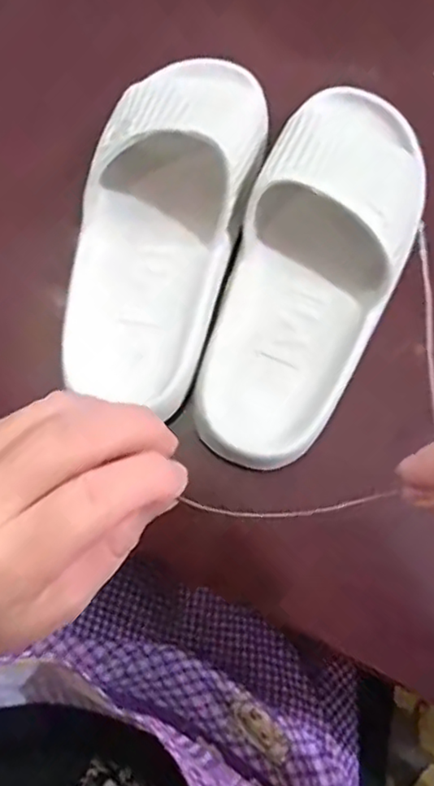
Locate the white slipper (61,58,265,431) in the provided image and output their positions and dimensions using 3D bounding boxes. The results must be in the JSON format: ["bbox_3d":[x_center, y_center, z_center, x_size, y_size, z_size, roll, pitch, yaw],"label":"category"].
[{"bbox_3d":[-0.034,-0.121,0.394,0.096,0.072,0.248,16,80,1],"label":"white slipper"}]

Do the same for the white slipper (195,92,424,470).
[{"bbox_3d":[0.065,-0.087,0.400,0.099,0.062,0.268,21,80,2],"label":"white slipper"}]

